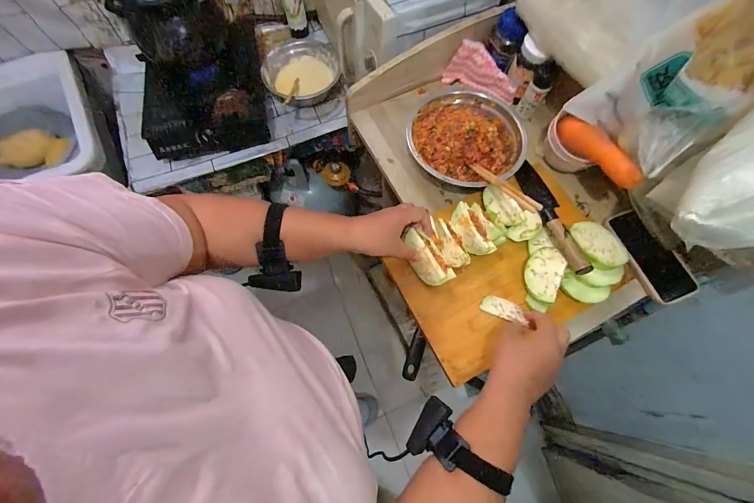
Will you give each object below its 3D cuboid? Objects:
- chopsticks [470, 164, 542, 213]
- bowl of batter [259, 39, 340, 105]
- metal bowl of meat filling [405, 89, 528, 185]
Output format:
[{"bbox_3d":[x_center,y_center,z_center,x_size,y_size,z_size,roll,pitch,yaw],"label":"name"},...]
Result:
[{"bbox_3d":[0.194,-0.107,0.509,0.018,0.016,0.193,-14,34,-6],"label":"chopsticks"},{"bbox_3d":[-0.208,-0.497,0.886,0.204,0.069,0.203,0,69,-1],"label":"bowl of batter"},{"bbox_3d":[0.159,-0.200,0.587,0.192,0.061,0.195,0,69,-1],"label":"metal bowl of meat filling"}]

